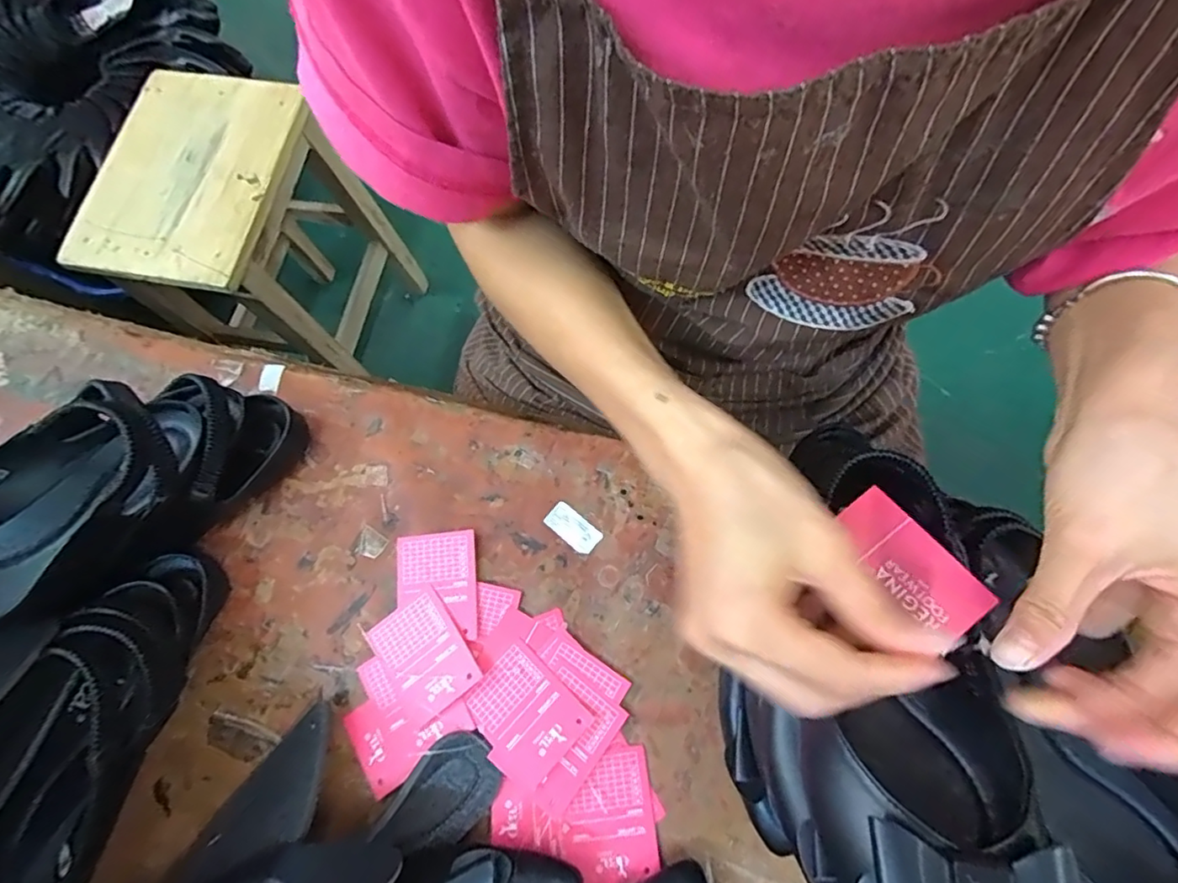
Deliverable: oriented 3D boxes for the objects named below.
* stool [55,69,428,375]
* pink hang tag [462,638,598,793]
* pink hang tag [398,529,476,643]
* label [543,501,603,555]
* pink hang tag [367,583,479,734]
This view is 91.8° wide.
[{"bbox_3d":[-0.526,-0.307,0.968,0.247,0.434,0.334,14,73,7],"label":"stool"},{"bbox_3d":[-0.041,0.171,0.362,0.070,0.004,0.055,40,73,21],"label":"pink hang tag"},{"bbox_3d":[-0.105,0.098,0.394,0.054,0.005,0.071,-5,72,1],"label":"pink hang tag"},{"bbox_3d":[-0.012,0.061,0.405,0.040,0.004,0.021,38,77,13],"label":"label"},{"bbox_3d":[-0.110,0.142,0.378,0.054,0.004,0.073,-37,67,-2],"label":"pink hang tag"}]

